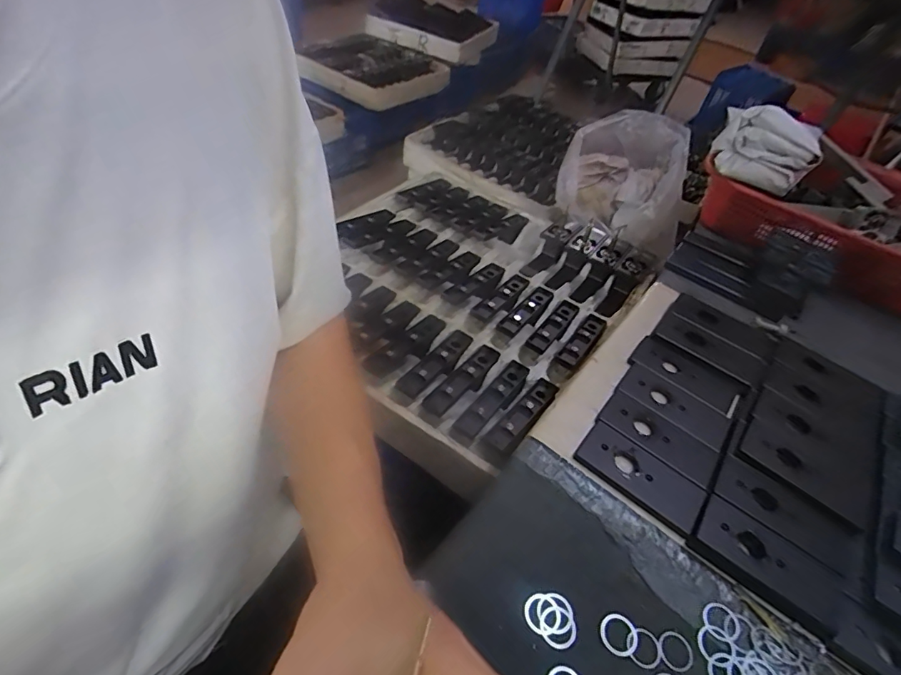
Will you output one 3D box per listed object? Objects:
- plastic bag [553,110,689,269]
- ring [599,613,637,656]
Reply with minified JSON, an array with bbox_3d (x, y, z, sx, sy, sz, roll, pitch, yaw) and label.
[{"bbox_3d":[0.429,-0.385,1.170,0.302,0.219,0.341,26,47,15],"label":"plastic bag"},{"bbox_3d":[0.116,0.205,0.340,0.025,0.004,0.025,5,45,-5],"label":"ring"}]

